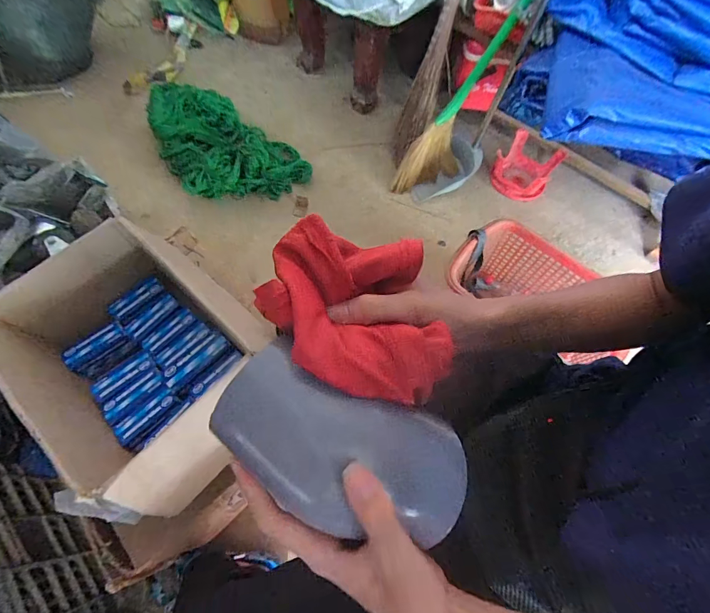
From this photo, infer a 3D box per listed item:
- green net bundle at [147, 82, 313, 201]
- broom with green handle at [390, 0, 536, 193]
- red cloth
[{"bbox_3d":[-0.480,-0.615,1.319,0.432,0.196,0.512,-33,68,-18],"label":"green net bundle"},{"bbox_3d":[0.418,-0.755,1.101,0.233,0.926,0.143,-12,61,-35],"label":"broom with green handle"},{"bbox_3d":[0.002,0.000,0.239,0.117,0.038,0.115,3,62,-1],"label":"red cloth"}]

